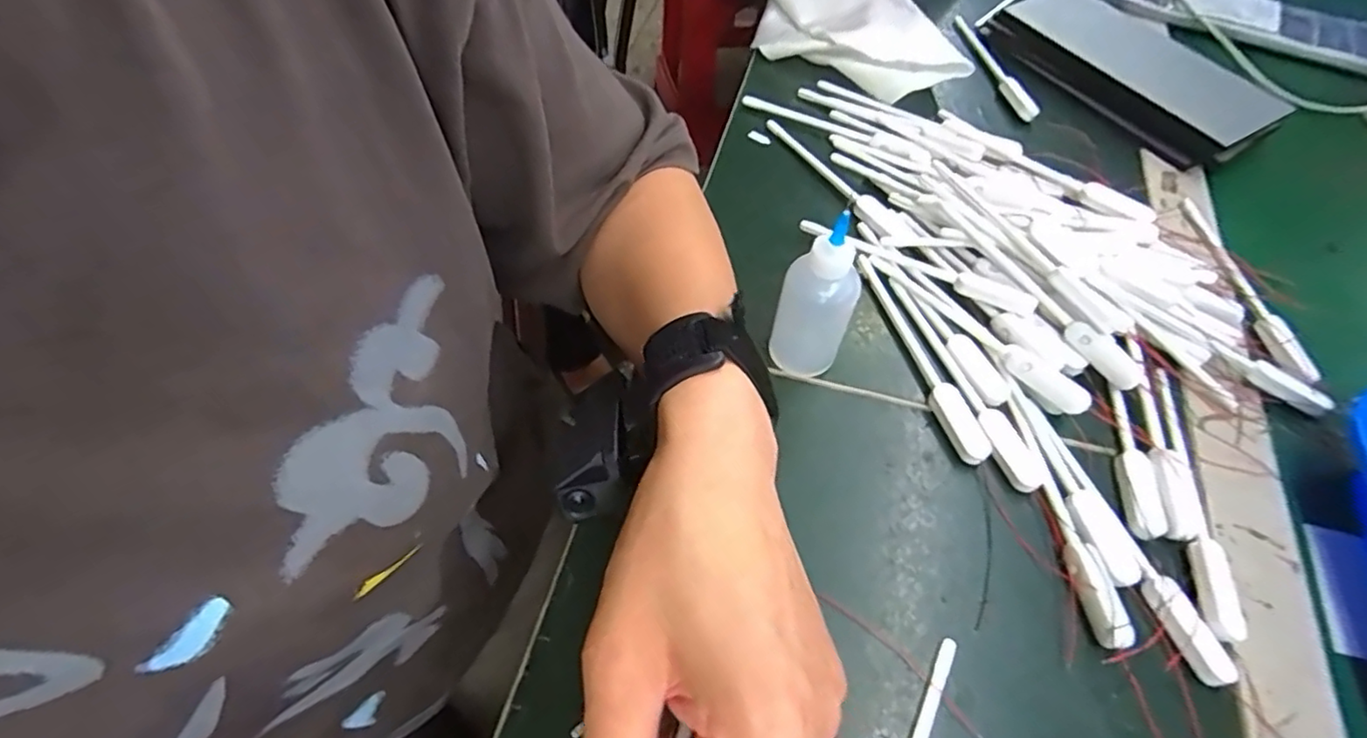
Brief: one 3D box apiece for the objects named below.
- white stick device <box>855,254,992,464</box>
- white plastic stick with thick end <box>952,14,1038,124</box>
[{"bbox_3d":[0.132,-0.012,0.358,0.016,0.008,0.143,-14,58,-9],"label":"white stick device"},{"bbox_3d":[0.250,-0.250,0.509,0.013,0.008,0.139,-9,58,-6],"label":"white plastic stick with thick end"}]

